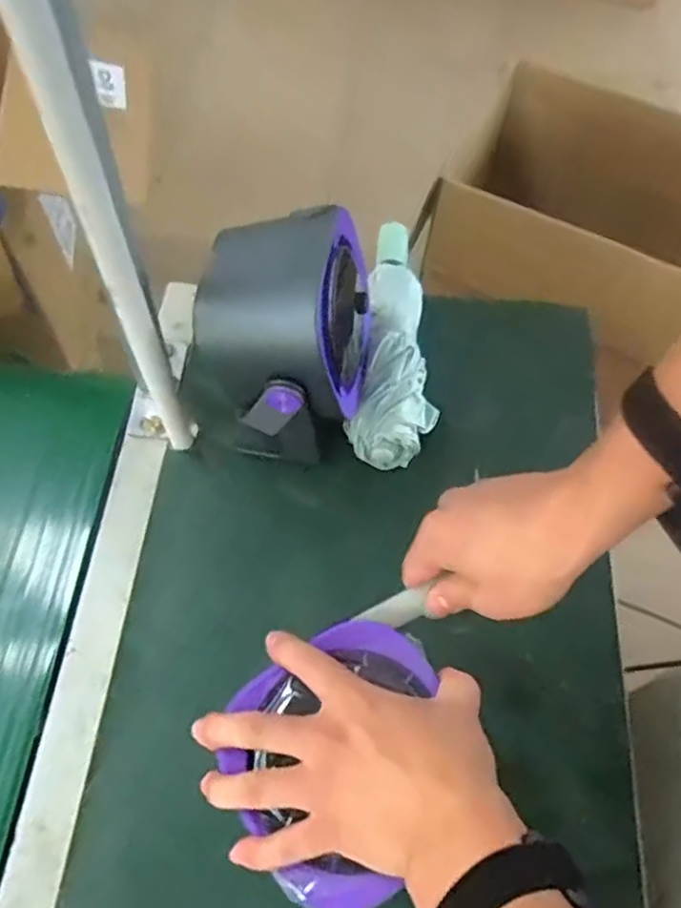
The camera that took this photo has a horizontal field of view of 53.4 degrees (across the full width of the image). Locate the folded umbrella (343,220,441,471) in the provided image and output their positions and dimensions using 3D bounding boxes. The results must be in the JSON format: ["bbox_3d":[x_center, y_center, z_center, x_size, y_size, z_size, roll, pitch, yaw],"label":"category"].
[{"bbox_3d":[0.061,-0.120,0.661,0.083,0.067,0.287,9,62,1],"label":"folded umbrella"}]

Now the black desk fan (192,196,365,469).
[{"bbox_3d":[-0.048,-0.084,0.566,0.137,0.185,0.145,5,62,-2],"label":"black desk fan"}]

